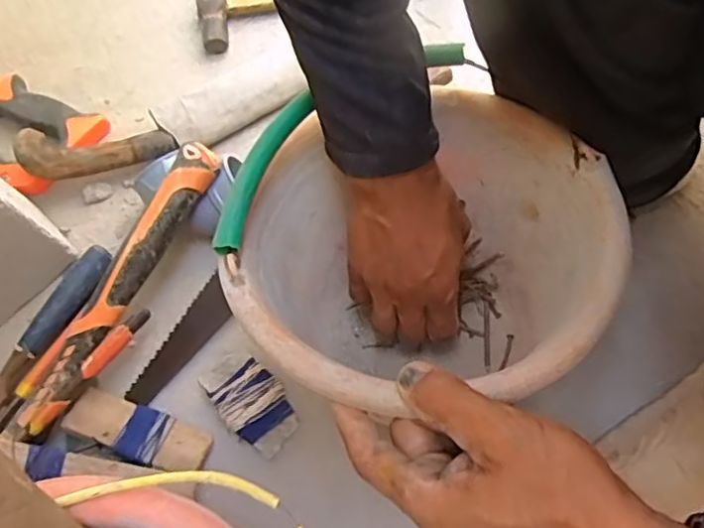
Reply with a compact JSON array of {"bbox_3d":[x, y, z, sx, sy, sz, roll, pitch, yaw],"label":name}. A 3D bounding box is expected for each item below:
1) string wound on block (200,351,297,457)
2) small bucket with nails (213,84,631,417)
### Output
[{"bbox_3d":[-0.085,0.114,0.521,0.087,0.022,0.052,39,76,14],"label":"string wound on block"},{"bbox_3d":[0.046,0.001,0.452,0.242,0.191,0.219,-19,71,-5],"label":"small bucket with nails"}]

